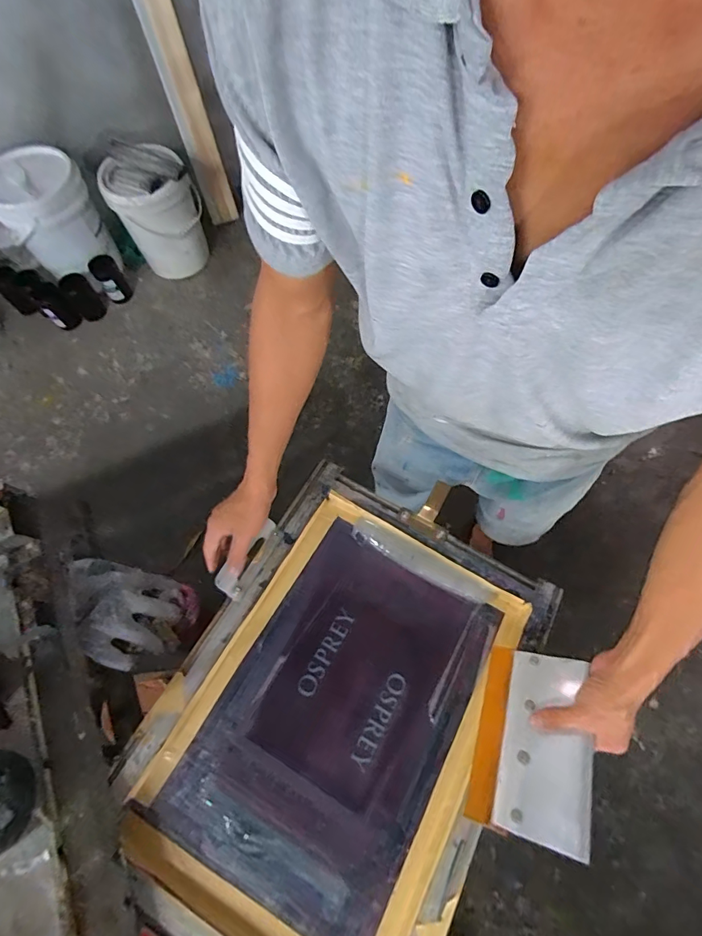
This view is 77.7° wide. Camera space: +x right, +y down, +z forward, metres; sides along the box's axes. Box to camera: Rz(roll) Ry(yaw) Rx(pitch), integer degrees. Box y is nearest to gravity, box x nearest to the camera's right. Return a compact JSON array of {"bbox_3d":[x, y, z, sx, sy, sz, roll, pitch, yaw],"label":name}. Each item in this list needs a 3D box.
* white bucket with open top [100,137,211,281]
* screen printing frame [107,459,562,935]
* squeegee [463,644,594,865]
[{"bbox_3d":[-0.691,-0.914,1.603,0.294,0.389,0.298,-24,69,-8],"label":"white bucket with open top"},{"bbox_3d":[-0.011,0.318,0.586,0.413,0.074,0.569,27,71,12],"label":"screen printing frame"},{"bbox_3d":[0.205,0.317,0.518,0.146,0.019,0.194,-7,45,41],"label":"squeegee"}]

